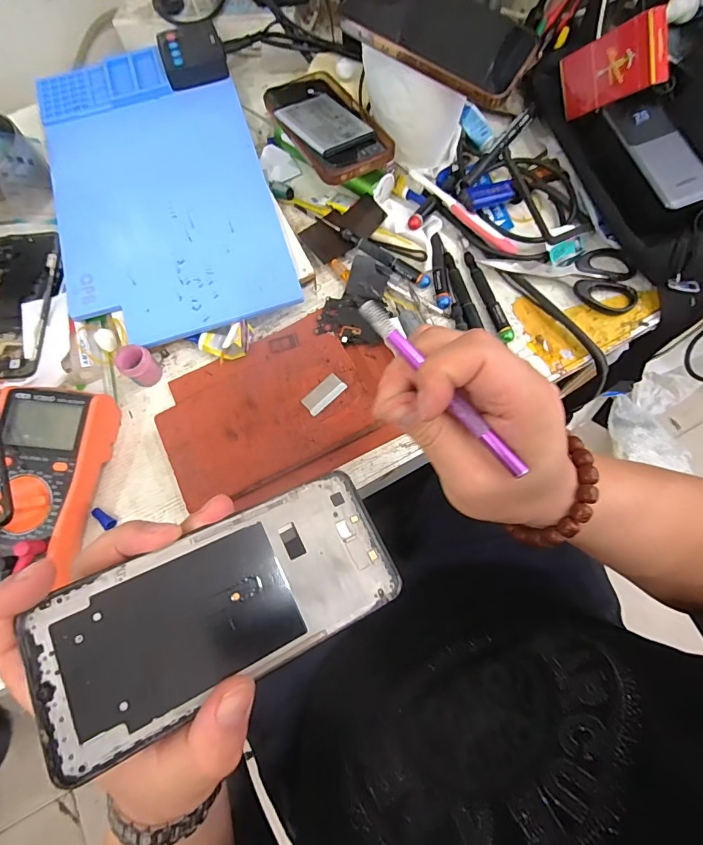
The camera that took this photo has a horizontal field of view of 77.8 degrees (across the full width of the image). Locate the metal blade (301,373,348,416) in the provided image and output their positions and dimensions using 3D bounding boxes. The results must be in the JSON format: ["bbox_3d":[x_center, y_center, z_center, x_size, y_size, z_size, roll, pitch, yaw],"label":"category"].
[{"bbox_3d":[-0.024,-0.025,0.377,0.038,0.004,0.019,-41,75,-9],"label":"metal blade"}]

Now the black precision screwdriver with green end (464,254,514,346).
[{"bbox_3d":[0.134,-0.126,0.425,0.016,0.013,0.103,-17,73,-2],"label":"black precision screwdriver with green end"}]

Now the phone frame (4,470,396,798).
[{"bbox_3d":[-0.057,0.084,0.206,0.158,0.014,0.071,-22,72,-21],"label":"phone frame"}]

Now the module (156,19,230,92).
[{"bbox_3d":[-0.182,-0.423,0.503,0.070,0.018,0.068,-19,73,-3],"label":"module"}]

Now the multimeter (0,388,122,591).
[{"bbox_3d":[-0.261,0.057,0.363,0.086,0.051,0.173,2,72,5],"label":"multimeter"}]

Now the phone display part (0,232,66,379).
[{"bbox_3d":[-0.334,-0.120,0.430,0.083,0.014,0.164,-1,71,6],"label":"phone display part"}]

